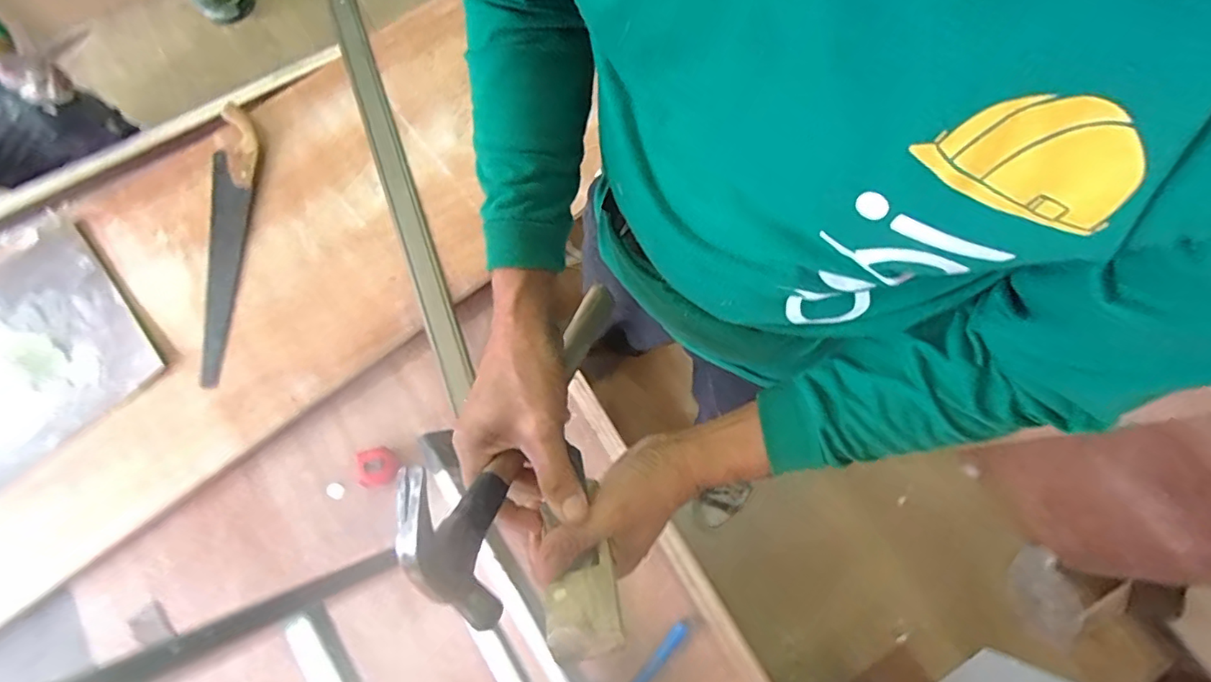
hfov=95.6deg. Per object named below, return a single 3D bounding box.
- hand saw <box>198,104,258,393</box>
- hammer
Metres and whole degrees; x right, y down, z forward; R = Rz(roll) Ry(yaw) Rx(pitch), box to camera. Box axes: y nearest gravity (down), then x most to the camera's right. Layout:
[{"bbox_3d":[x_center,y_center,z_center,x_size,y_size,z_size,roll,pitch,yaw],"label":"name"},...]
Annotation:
[{"bbox_3d":[-0.729,-0.200,1.042,0.092,0.030,0.572,-4,75,-1],"label":"hand saw"},{"bbox_3d":[-0.065,0.036,0.417,0.023,0.106,0.307,-13,41,32],"label":"hammer"}]

